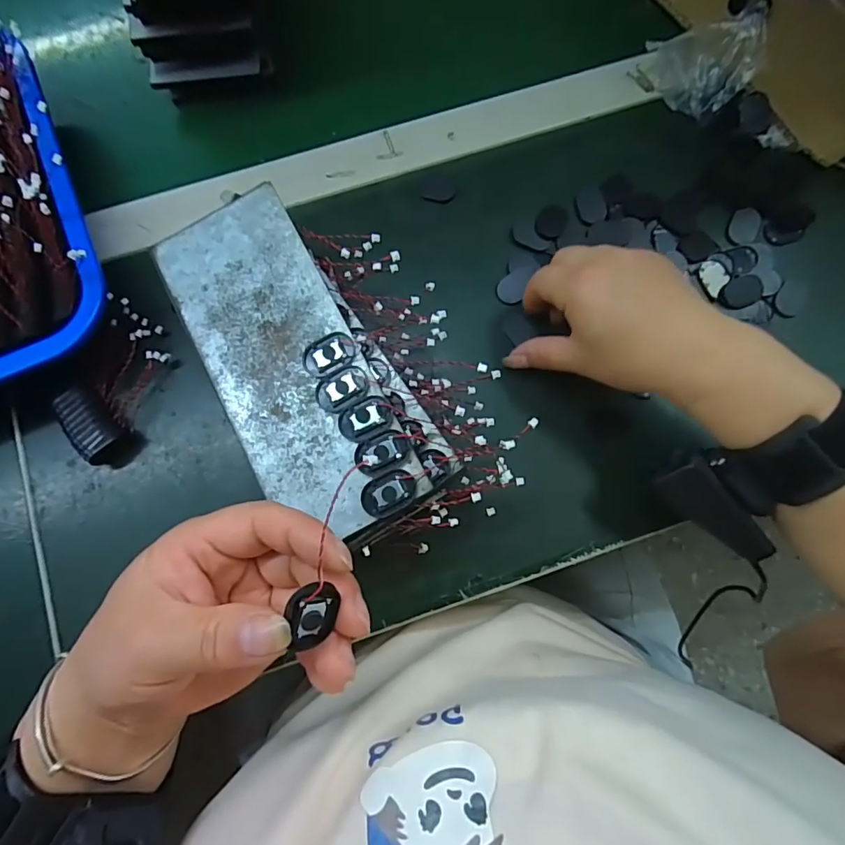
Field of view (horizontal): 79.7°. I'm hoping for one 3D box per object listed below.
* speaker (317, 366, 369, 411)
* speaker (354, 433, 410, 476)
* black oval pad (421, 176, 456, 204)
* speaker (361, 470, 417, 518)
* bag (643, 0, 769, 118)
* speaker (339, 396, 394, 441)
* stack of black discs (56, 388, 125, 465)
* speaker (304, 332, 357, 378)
[{"bbox_3d":[-0.042,-0.018,0.264,0.029,0.004,0.017,-30,81,-5],"label":"speaker"},{"bbox_3d":[-0.020,0.016,0.257,0.028,0.005,0.018,-15,80,-3],"label":"speaker"},{"bbox_3d":[0.012,-0.170,0.366,0.024,0.004,0.022,2,80,0],"label":"black oval pad"},{"bbox_3d":[-0.017,0.035,0.251,0.028,0.004,0.018,-31,81,-5],"label":"speaker"},{"bbox_3d":[0.200,-0.256,0.361,0.068,0.049,0.044,10,80,2],"label":"bag"},{"bbox_3d":[-0.029,-0.003,0.259,0.029,0.004,0.018,-21,80,-4],"label":"speaker"},{"bbox_3d":[-0.212,0.001,0.326,0.029,0.021,0.044,-40,82,-7],"label":"stack of black discs"},{"bbox_3d":[-0.049,-0.036,0.269,0.028,0.005,0.020,-20,80,-3],"label":"speaker"}]

